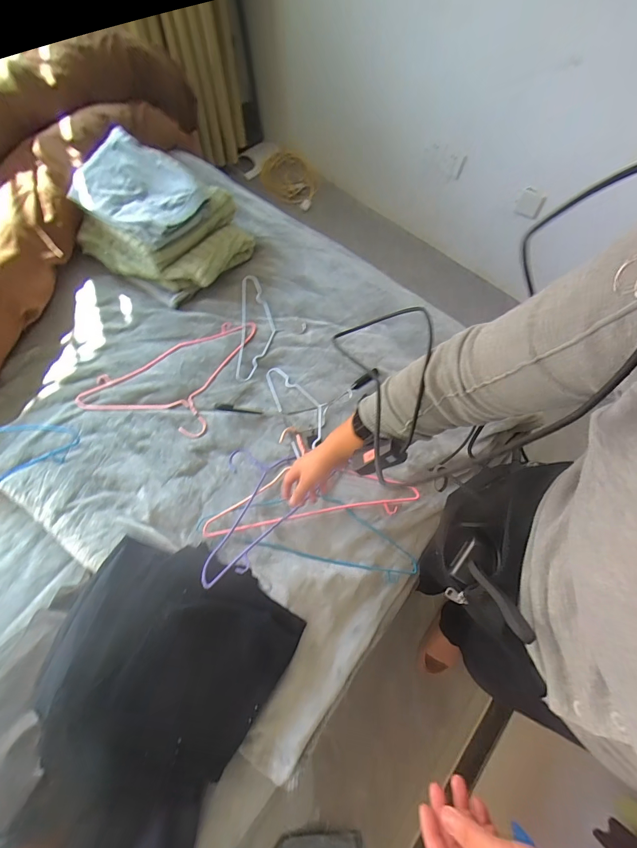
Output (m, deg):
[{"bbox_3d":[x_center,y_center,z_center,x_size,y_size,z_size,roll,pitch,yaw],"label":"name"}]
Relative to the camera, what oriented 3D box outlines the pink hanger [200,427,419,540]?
[{"bbox_3d":[-0.031,0.095,0.738,0.419,0.021,0.192,-10,69,-6],"label":"pink hanger"}]

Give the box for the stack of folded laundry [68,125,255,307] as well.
[{"bbox_3d":[-0.400,-0.509,0.877,0.394,0.159,0.296,29,73,7],"label":"stack of folded laundry"}]

